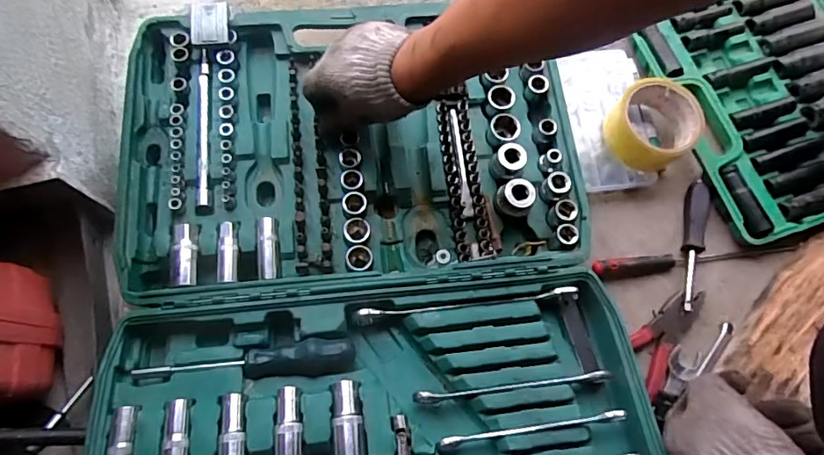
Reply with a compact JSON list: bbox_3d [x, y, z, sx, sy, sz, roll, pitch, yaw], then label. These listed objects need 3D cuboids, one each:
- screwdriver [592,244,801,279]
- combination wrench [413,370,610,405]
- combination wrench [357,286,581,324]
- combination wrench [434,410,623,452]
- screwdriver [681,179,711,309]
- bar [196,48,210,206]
[{"bbox_3d":[0.298,0.031,0.529,0.218,0.017,0.020,-7,72,-2],"label":"screwdriver"},{"bbox_3d":[0.090,0.140,0.443,0.175,0.019,0.011,-6,72,-2],"label":"combination wrench"},{"bbox_3d":[0.055,0.075,0.492,0.220,0.030,0.011,-7,72,-2],"label":"combination wrench"},{"bbox_3d":[0.107,0.176,0.438,0.165,0.019,0.011,-9,72,-2],"label":"combination wrench"},{"bbox_3d":[0.299,0.016,0.535,0.023,0.019,0.148,16,72,6],"label":"screwdriver"},{"bbox_3d":[-0.217,-0.104,0.520,0.013,0.012,0.170,-6,72,-2],"label":"bar"}]

